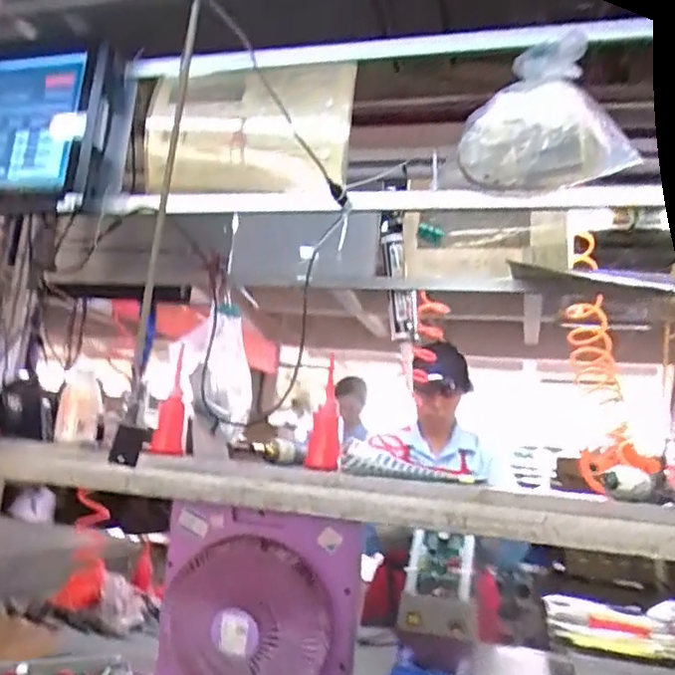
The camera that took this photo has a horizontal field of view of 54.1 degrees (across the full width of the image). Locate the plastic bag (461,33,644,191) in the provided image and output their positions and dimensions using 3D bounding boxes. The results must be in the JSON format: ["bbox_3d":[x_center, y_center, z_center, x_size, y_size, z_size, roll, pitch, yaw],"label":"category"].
[{"bbox_3d":[0.279,-0.307,0.883,0.216,0.215,0.075,3,-10,16],"label":"plastic bag"}]

